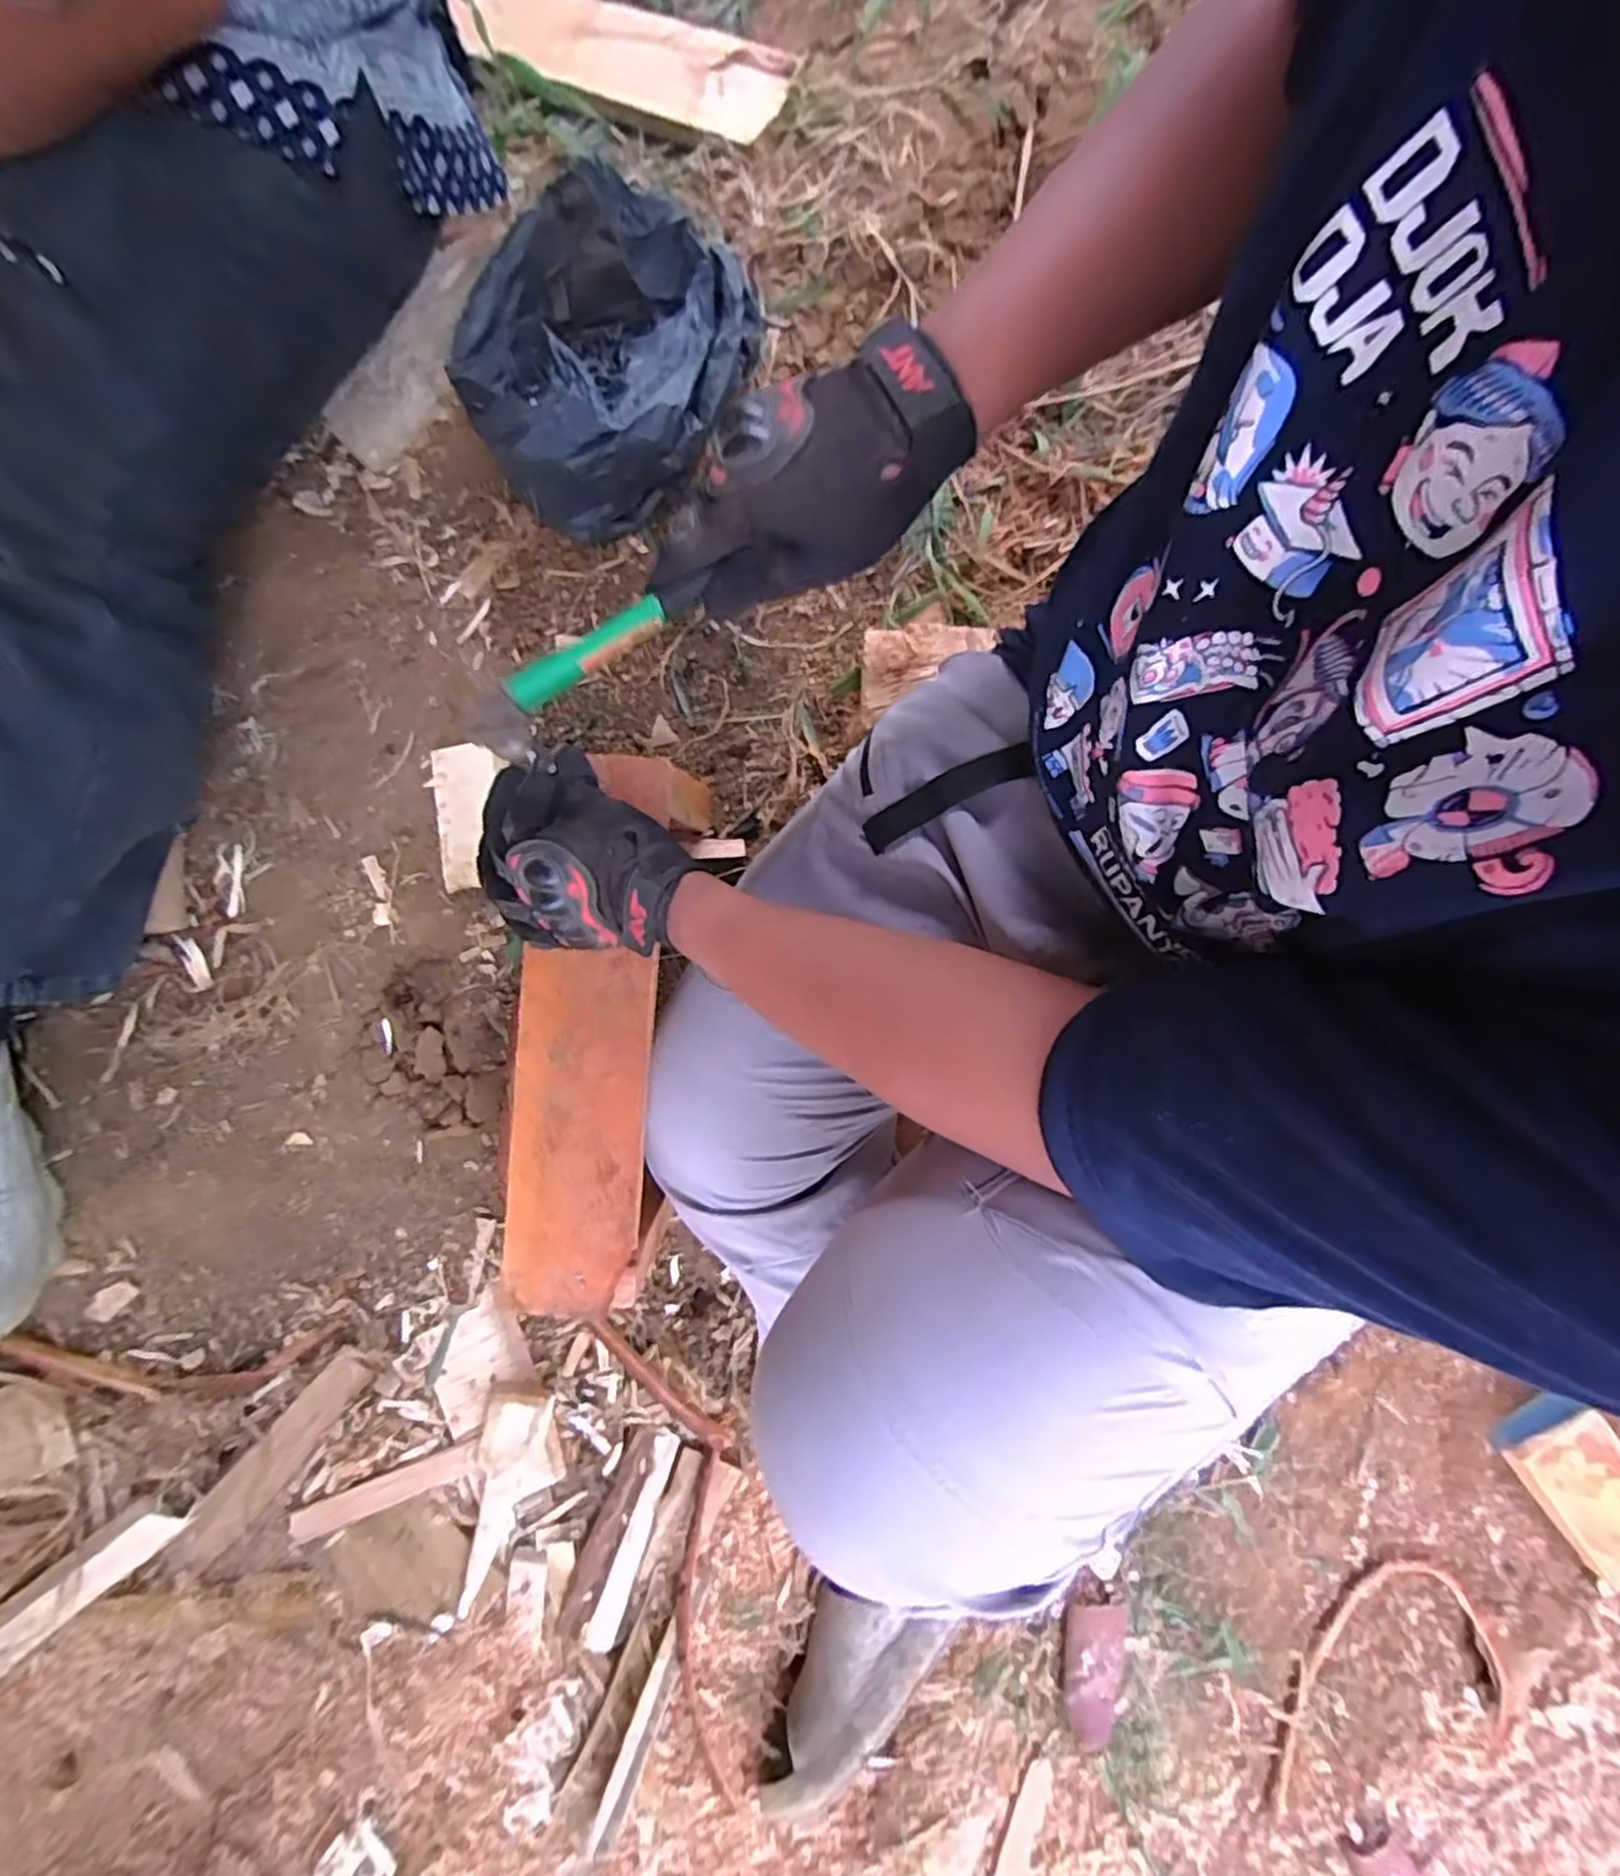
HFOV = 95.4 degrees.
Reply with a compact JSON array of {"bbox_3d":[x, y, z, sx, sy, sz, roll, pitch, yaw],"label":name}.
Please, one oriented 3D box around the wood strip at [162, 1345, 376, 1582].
[{"bbox_3d":[-0.437,0.422,0.596,0.037,0.010,0.181,44,69,-6],"label":"wood strip"}]

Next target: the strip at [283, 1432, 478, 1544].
[{"bbox_3d":[-0.349,0.457,0.610,0.153,0.016,0.024,-19,70,-6],"label":"strip"}]

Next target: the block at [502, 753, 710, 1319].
[{"bbox_3d":[-0.148,0.067,0.522,0.108,0.027,0.387,9,88,4],"label":"block"}]

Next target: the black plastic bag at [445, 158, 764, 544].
[{"bbox_3d":[-0.177,-0.481,0.623,0.209,0.153,0.202,30,73,12],"label":"black plastic bag"}]

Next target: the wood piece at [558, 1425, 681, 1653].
[{"bbox_3d":[-0.163,0.513,0.640,0.048,0.023,0.154,17,71,7],"label":"wood piece"}]

